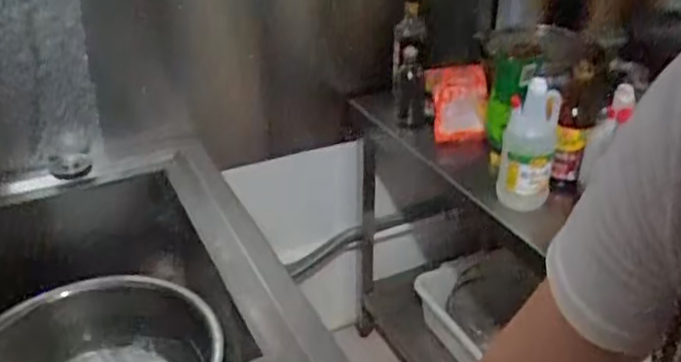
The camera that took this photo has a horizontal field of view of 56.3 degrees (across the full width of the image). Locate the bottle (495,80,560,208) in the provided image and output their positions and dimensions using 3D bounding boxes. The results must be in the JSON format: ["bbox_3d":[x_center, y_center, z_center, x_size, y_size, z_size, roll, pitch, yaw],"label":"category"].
[{"bbox_3d":[0.334,-0.060,1.126,0.090,0.211,0.096,9,33,15],"label":"bottle"}]

